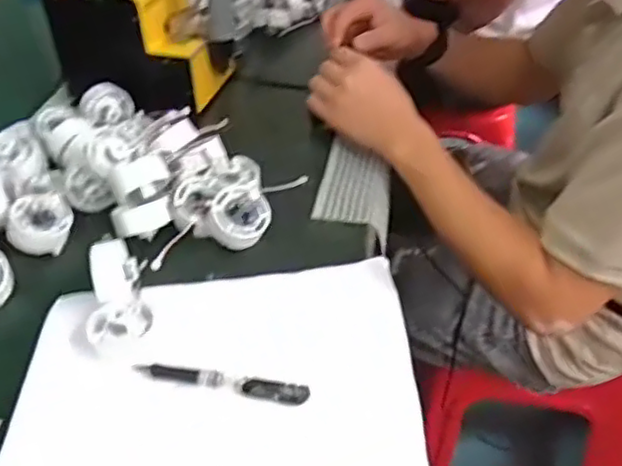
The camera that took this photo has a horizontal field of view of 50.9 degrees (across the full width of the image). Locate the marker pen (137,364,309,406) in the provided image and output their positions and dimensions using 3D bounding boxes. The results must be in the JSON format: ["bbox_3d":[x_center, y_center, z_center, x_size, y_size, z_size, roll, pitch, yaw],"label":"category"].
[{"bbox_3d":[-0.067,0.110,0.495,0.133,0.011,0.018,7,41,11],"label":"marker pen"}]

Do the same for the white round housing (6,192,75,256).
[{"bbox_3d":[-0.263,-0.009,0.634,0.056,0.026,0.056,17,41,-15],"label":"white round housing"}]

